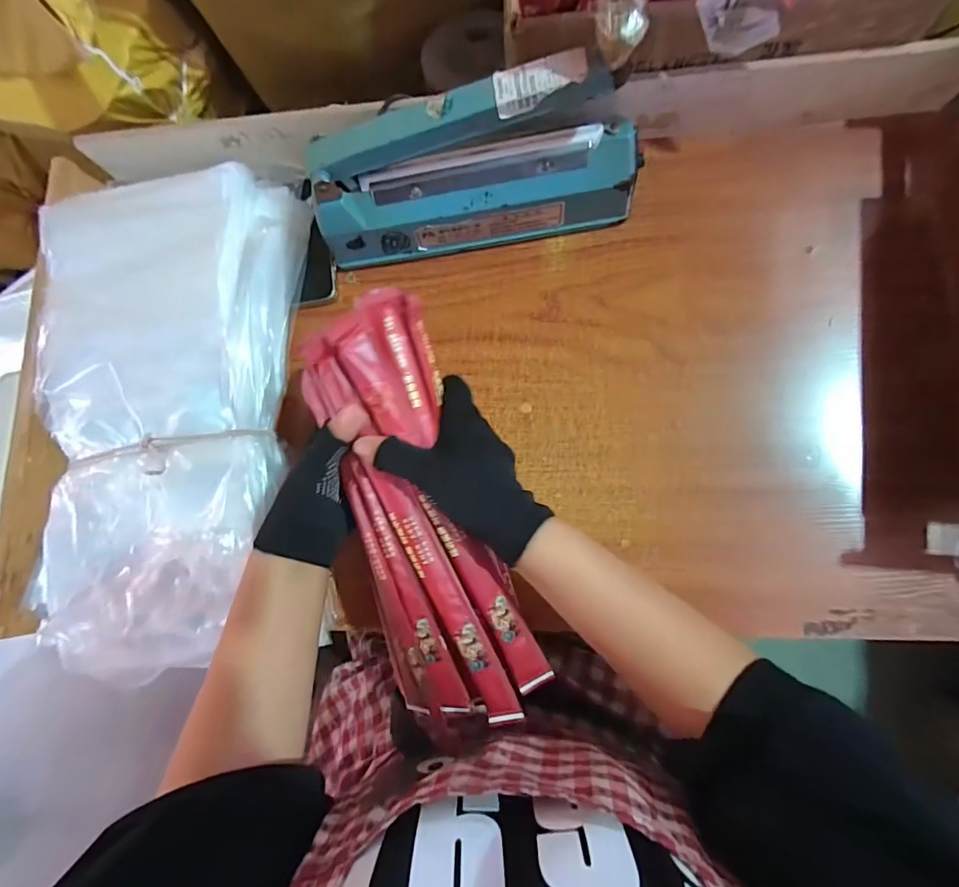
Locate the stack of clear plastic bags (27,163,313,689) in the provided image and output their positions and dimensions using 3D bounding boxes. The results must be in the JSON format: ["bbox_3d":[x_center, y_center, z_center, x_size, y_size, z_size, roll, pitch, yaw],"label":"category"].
[{"bbox_3d":[-0.309,-0.029,0.458,0.275,0.072,0.499,1,83,5],"label":"stack of clear plastic bags"}]

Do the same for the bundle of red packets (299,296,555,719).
[{"bbox_3d":[-0.043,0.053,0.364,0.109,0.051,0.318,-15,96,3],"label":"bundle of red packets"}]

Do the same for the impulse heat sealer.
[{"bbox_3d":[-0.008,-0.241,0.430,0.303,0.142,0.066,-5,82,4],"label":"impulse heat sealer"}]

